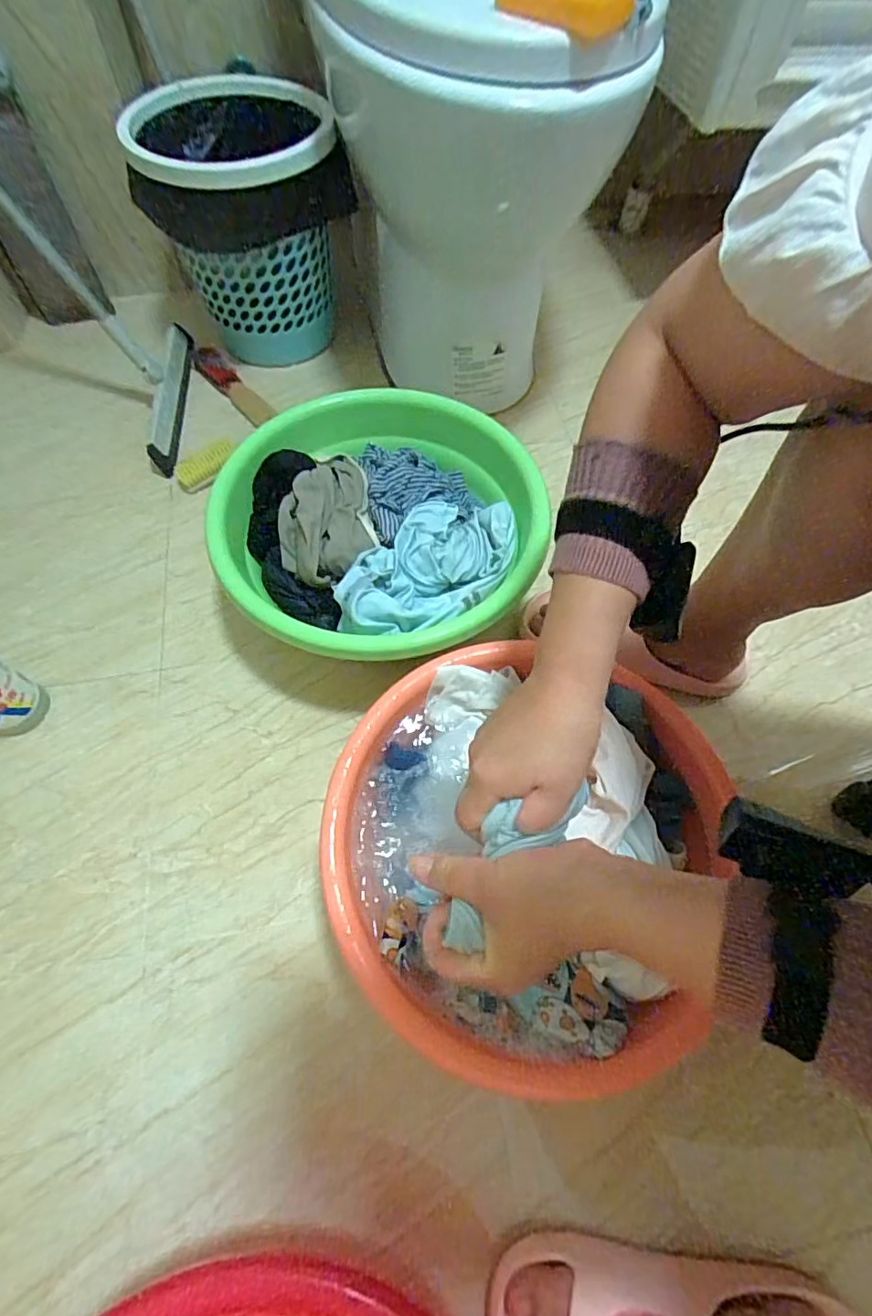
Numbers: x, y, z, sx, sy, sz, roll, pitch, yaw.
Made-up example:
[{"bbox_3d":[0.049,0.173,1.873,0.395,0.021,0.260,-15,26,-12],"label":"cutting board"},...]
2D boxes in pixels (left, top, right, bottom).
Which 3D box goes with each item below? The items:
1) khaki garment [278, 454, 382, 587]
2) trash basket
[{"bbox_3d":[-0.129,-0.167,0.617,0.108,0.052,0.171,-11,62,-7],"label":"khaki garment"},{"bbox_3d":[-0.268,-0.615,0.794,0.254,0.266,0.248,-9,62,-7],"label":"trash basket"}]

